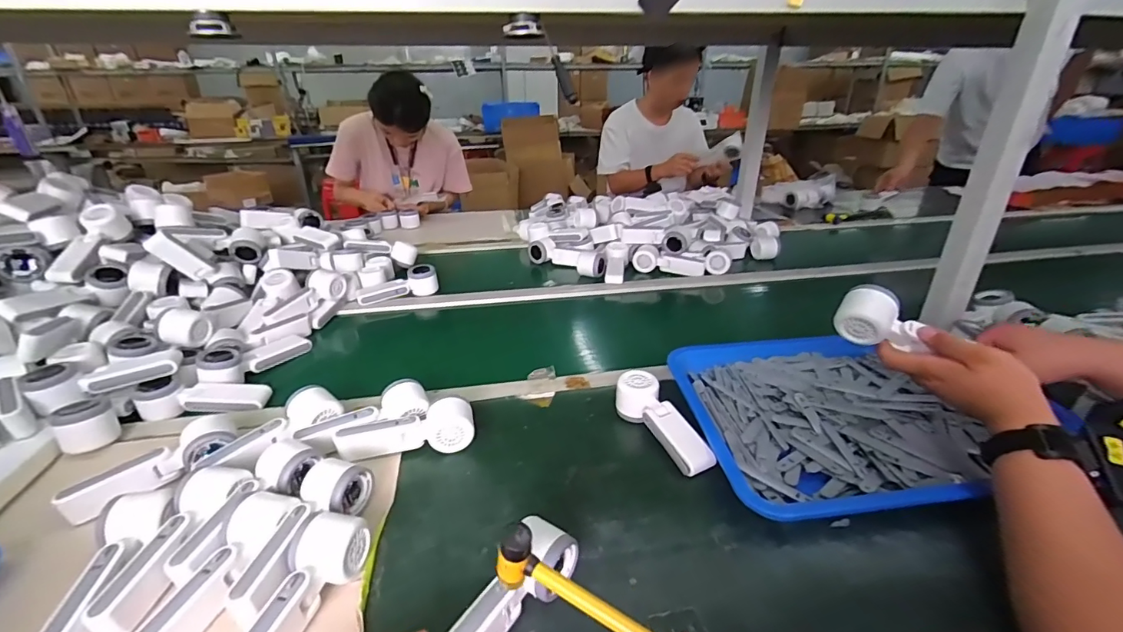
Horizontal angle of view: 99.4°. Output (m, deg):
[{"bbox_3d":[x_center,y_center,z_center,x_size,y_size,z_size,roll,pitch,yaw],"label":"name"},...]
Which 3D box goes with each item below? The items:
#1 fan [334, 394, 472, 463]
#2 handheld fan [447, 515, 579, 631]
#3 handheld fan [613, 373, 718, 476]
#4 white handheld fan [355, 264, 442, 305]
[{"bbox_3d":[-0.197,0.148,0.612,0.164,0.050,0.053,-4,27,-6],"label":"fan"},{"bbox_3d":[-0.055,0.247,0.415,0.051,0.045,0.163,21,34,35],"label":"handheld fan"},{"bbox_3d":[0.131,0.133,0.620,0.056,0.042,0.168,-13,29,-23],"label":"handheld fan"},{"bbox_3d":[-0.348,-0.066,1.015,0.167,0.050,0.052,-11,28,-18],"label":"white handheld fan"}]

